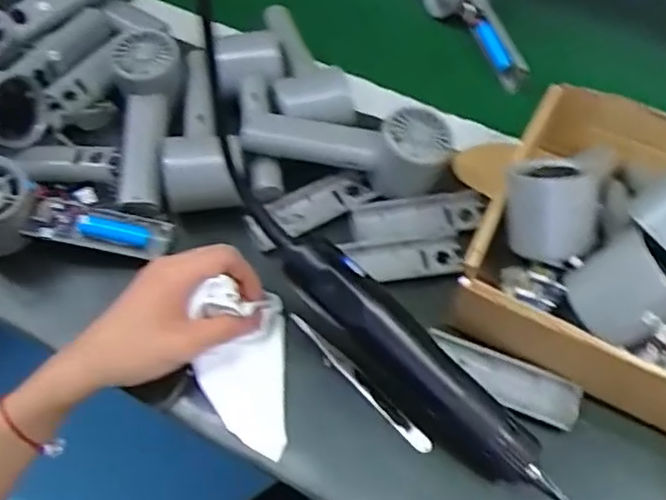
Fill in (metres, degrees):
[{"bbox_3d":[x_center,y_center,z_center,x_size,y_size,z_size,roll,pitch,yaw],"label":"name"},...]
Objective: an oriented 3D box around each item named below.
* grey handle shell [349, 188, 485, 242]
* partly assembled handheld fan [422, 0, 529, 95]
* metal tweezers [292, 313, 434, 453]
[{"bbox_3d":[0.067,-0.024,0.517,0.104,0.012,0.034,-7,59,-5],"label":"grey handle shell"},{"bbox_3d":[0.141,-0.223,0.631,0.080,0.050,0.146,-20,73,-12],"label":"partly assembled handheld fan"},{"bbox_3d":[0.017,0.090,0.453,0.130,0.015,0.011,39,66,21],"label":"metal tweezers"}]

